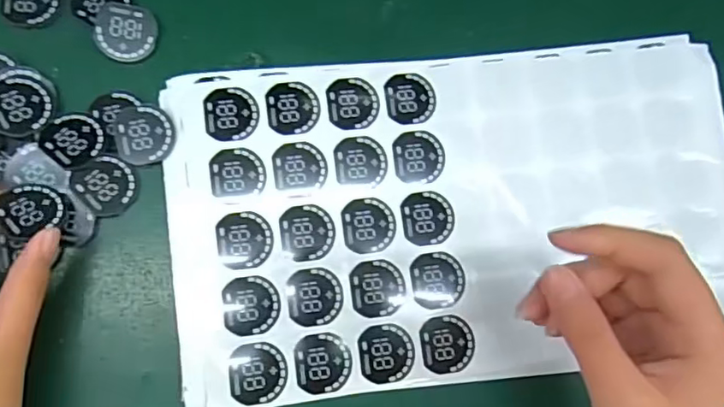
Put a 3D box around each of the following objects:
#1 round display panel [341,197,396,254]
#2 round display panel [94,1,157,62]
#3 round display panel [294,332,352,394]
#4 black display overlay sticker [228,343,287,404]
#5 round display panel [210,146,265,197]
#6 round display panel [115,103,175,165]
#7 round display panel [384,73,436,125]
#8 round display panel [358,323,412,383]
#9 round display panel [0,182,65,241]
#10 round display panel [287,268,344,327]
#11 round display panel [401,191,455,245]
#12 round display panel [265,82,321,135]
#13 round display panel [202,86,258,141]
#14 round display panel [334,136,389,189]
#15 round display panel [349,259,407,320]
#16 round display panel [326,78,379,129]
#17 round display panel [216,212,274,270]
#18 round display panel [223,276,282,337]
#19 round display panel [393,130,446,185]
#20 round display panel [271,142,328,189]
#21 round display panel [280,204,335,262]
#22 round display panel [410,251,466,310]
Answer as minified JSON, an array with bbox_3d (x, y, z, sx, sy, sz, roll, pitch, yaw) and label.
[{"bbox_3d":[0.004,0.012,0.309,0.028,0.004,0.030,-5,83,-7],"label":"round display panel"},{"bbox_3d":[-0.127,-0.093,0.310,0.030,0.005,0.031,1,83,-7],"label":"round display panel"},{"bbox_3d":[-0.019,0.082,0.293,0.027,0.004,0.029,1,83,-7],"label":"round display panel"},{"bbox_3d":[-0.052,0.085,0.288,0.027,0.004,0.029,-5,83,-7],"label":"black display overlay sticker"},{"bbox_3d":[-0.065,-0.017,0.302,0.028,0.004,0.025,-5,83,-7],"label":"round display panel"},{"bbox_3d":[-0.114,-0.037,0.301,0.029,0.004,0.032,-5,83,-7],"label":"round display panel"},{"bbox_3d":[0.027,-0.059,0.321,0.028,0.004,0.029,1,83,-7],"label":"round display panel"},{"bbox_3d":[0.013,0.078,0.297,0.028,0.004,0.029,-4,83,-7],"label":"round display panel"},{"bbox_3d":[-0.159,0.004,0.275,0.029,0.008,0.031,13,52,-18],"label":"round display panel"},{"bbox_3d":[-0.024,0.049,0.299,0.028,0.004,0.029,-4,83,-7],"label":"round display panel"},{"bbox_3d":[0.036,0.008,0.313,0.028,0.004,0.028,1,83,-7],"label":"round display panel"},{"bbox_3d":[-0.037,-0.052,0.310,0.028,0.004,0.029,1,83,-7],"label":"round display panel"},{"bbox_3d":[-0.070,-0.049,0.306,0.028,0.004,0.029,1,83,-7],"label":"round display panel"},{"bbox_3d":[-0.001,-0.023,0.313,0.028,0.004,0.028,1,83,-7],"label":"round display panel"},{"bbox_3d":[0.009,0.045,0.303,0.028,0.004,0.029,-5,83,-7],"label":"round display panel"},{"bbox_3d":[-0.005,-0.056,0.315,0.028,0.004,0.028,1,83,-7],"label":"round display panel"},{"bbox_3d":[-0.061,0.019,0.299,0.028,0.004,0.029,1,83,-7],"label":"round display panel"},{"bbox_3d":[-0.056,0.052,0.295,0.028,0.004,0.029,1,83,-7],"label":"round display panel"},{"bbox_3d":[0.032,-0.026,0.317,0.028,0.004,0.028,1,83,-7],"label":"round display panel"},{"bbox_3d":[-0.033,-0.020,0.308,0.028,0.004,0.025,-2,83,-7],"label":"round display panel"},{"bbox_3d":[-0.029,0.015,0.304,0.028,0.004,0.029,1,83,-7],"label":"round display panel"},{"bbox_3d":[0.041,0.041,0.307,0.028,0.004,0.029,1,83,-7],"label":"round display panel"}]

